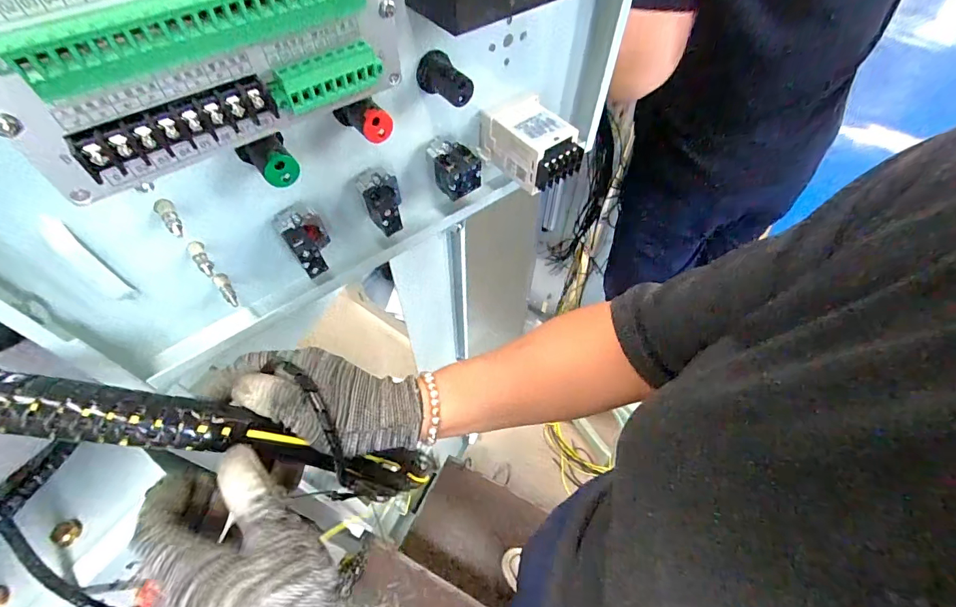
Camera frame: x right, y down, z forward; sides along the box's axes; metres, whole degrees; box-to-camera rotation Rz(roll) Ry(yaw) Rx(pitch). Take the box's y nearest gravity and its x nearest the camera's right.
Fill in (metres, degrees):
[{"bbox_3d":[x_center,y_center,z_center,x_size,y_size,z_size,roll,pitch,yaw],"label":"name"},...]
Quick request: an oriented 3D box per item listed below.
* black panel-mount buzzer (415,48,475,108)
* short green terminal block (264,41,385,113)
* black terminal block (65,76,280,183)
[{"bbox_3d":[-0.024,-0.157,0.304,0.024,0.025,0.035,-33,61,-21],"label":"black panel-mount buzzer"},{"bbox_3d":[-0.064,-0.095,0.182,0.046,0.016,0.008,-33,61,-21],"label":"short green terminal block"},{"bbox_3d":[-0.111,-0.067,0.162,0.067,0.012,0.010,-33,61,-21],"label":"black terminal block"}]

